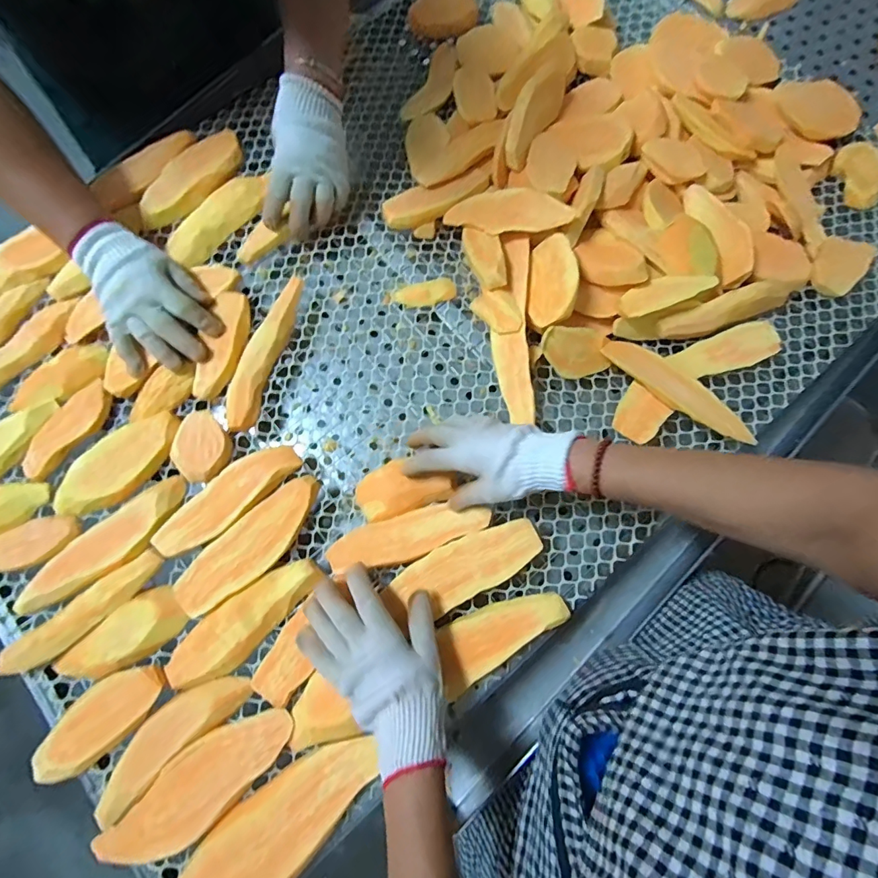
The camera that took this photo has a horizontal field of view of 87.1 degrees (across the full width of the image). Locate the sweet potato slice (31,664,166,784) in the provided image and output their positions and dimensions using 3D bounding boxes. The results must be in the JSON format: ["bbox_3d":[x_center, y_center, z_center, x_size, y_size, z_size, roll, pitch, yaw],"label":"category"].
[{"bbox_3d":[-0.330,0.269,0.444,0.119,0.026,0.061,-39,79,-5],"label":"sweet potato slice"}]

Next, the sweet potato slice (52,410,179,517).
[{"bbox_3d":[-0.364,0.027,0.524,0.150,0.016,0.064,-43,79,-6],"label":"sweet potato slice"}]

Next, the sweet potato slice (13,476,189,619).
[{"bbox_3d":[-0.352,0.113,0.493,0.046,0.023,0.184,41,66,9],"label":"sweet potato slice"}]

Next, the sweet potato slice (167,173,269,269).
[{"bbox_3d":[-0.280,-0.282,0.590,0.152,0.039,0.038,-42,77,-9],"label":"sweet potato slice"}]

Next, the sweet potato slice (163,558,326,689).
[{"bbox_3d":[-0.201,0.191,0.482,0.178,0.024,0.058,-37,78,-5],"label":"sweet potato slice"}]

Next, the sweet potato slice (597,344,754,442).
[{"bbox_3d":[0.266,-0.057,0.513,0.177,0.012,0.043,39,74,11],"label":"sweet potato slice"}]

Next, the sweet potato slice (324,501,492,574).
[{"bbox_3d":[-0.032,0.103,0.495,0.174,0.013,0.047,-17,78,0],"label":"sweet potato slice"}]

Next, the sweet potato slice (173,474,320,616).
[{"bbox_3d":[-0.201,0.112,0.497,0.177,0.012,0.061,-40,79,-5],"label":"sweet potato slice"}]

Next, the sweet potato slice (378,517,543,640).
[{"bbox_3d":[0.026,0.135,0.479,0.167,0.011,0.058,-23,78,-7],"label":"sweet potato slice"}]

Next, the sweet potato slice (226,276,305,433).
[{"bbox_3d":[-0.212,-0.108,0.556,0.040,0.011,0.201,15,79,6],"label":"sweet potato slice"}]

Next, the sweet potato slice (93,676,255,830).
[{"bbox_3d":[-0.261,0.289,0.450,0.159,0.013,0.050,-40,80,-21],"label":"sweet potato slice"}]

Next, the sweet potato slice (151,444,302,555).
[{"bbox_3d":[-0.234,0.066,0.513,0.170,0.017,0.052,-41,79,-6],"label":"sweet potato slice"}]

